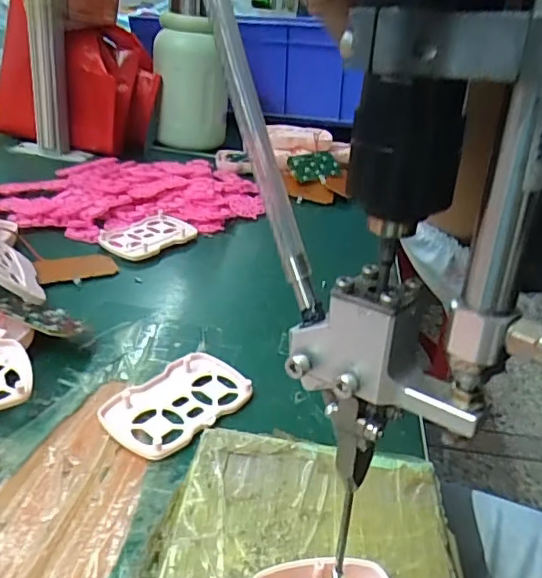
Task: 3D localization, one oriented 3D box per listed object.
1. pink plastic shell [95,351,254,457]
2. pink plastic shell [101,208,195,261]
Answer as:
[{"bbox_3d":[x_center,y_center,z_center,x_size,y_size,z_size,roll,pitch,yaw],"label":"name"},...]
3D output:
[{"bbox_3d":[-0.055,0.067,0.341,0.055,0.007,0.088,26,35,31],"label":"pink plastic shell"},{"bbox_3d":[-0.116,-0.052,0.531,0.059,0.007,0.088,24,35,29],"label":"pink plastic shell"}]

